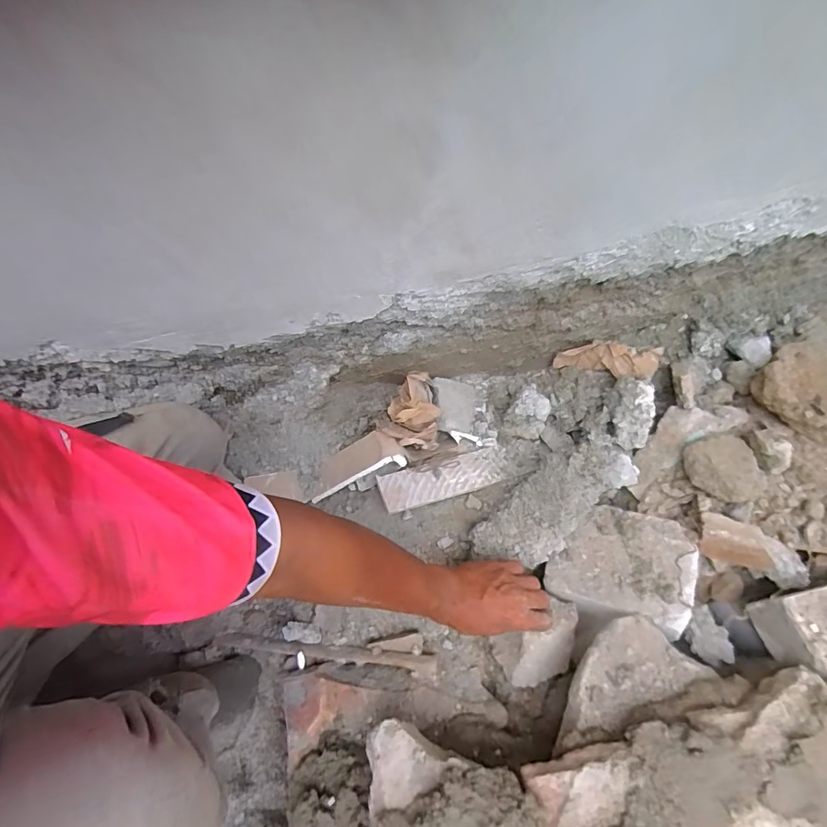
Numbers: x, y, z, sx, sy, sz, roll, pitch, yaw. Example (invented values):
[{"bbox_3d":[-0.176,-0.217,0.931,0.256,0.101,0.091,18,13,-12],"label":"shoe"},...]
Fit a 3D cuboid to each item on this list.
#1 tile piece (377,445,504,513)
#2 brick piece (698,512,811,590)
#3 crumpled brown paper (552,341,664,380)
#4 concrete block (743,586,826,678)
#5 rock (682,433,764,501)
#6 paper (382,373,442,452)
[{"bbox_3d":[0.042,0.093,0.637,0.183,0.008,0.062,-10,52,-18],"label":"tile piece"},{"bbox_3d":[0.417,0.166,0.544,0.122,0.039,0.051,25,67,14],"label":"brick piece"},{"bbox_3d":[0.285,-0.080,0.663,0.147,0.043,0.051,7,63,22],"label":"crumpled brown paper"},{"bbox_3d":[0.454,0.242,0.504,0.094,0.073,0.075,-12,64,-4],"label":"concrete block"},{"bbox_3d":[0.403,0.070,0.572,0.078,0.035,0.085,-17,64,-6],"label":"rock"},{"bbox_3d":[-0.004,0.002,0.625,0.082,0.106,0.072,-6,64,-1],"label":"paper"}]

